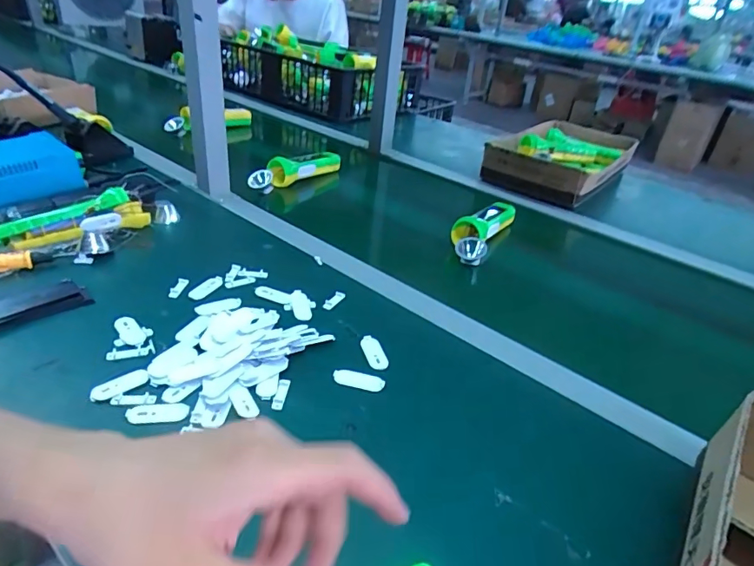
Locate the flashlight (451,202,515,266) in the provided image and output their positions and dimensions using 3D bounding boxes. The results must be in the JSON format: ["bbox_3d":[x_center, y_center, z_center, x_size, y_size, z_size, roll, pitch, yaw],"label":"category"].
[{"bbox_3d":[0.170,-0.095,0.781,0.065,0.046,0.217,20,35,20],"label":"flashlight"}]

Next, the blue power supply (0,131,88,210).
[{"bbox_3d":[-0.505,-0.159,0.674,0.152,0.060,0.138,31,40,33],"label":"blue power supply"}]

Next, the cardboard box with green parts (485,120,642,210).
[{"bbox_3d":[0.439,-0.294,1.114,0.229,0.092,0.500,25,37,27],"label":"cardboard box with green parts"}]

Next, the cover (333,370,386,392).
[{"bbox_3d":[-0.018,0.096,0.478,0.051,0.008,0.017,12,33,8],"label":"cover"}]

